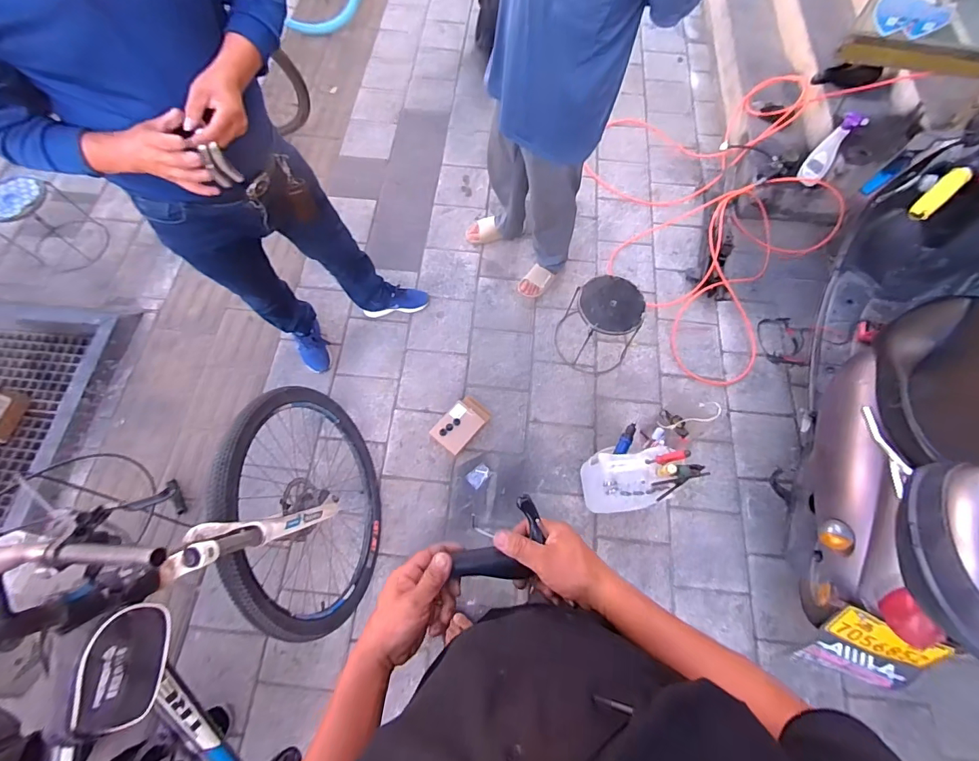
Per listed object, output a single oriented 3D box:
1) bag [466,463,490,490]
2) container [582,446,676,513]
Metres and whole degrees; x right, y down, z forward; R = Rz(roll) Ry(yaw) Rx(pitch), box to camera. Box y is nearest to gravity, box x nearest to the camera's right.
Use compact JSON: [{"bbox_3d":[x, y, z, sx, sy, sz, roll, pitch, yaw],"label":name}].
[{"bbox_3d":[-0.036,0.332,1.548,0.058,0.017,0.079,43,73,14],"label":"bag"},{"bbox_3d":[0.412,0.296,1.377,0.186,0.303,0.197,-10,69,-5],"label":"container"}]

